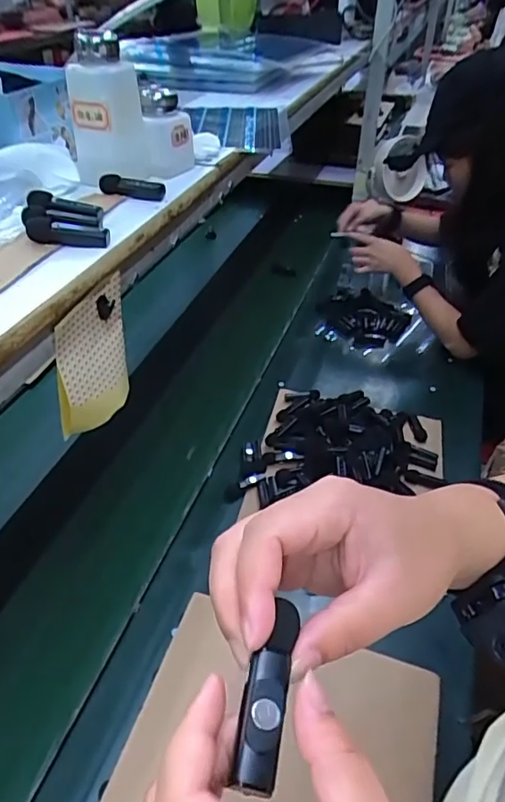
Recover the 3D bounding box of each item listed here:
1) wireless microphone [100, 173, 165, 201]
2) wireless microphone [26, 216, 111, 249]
[{"bbox_3d":[-0.120,-0.209,0.539,0.072,0.016,0.019,10,40,10],"label":"wireless microphone"},{"bbox_3d":[-0.152,-0.138,0.452,0.068,0.017,0.020,0,40,-1],"label":"wireless microphone"}]

